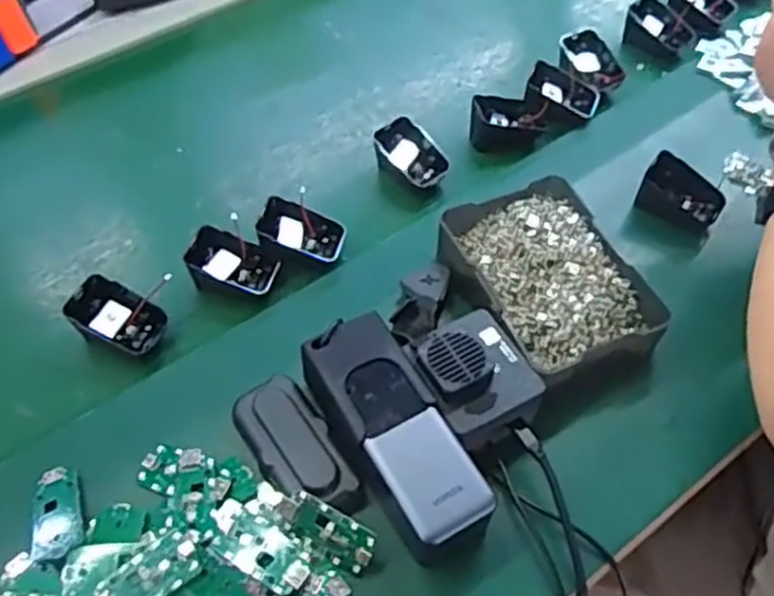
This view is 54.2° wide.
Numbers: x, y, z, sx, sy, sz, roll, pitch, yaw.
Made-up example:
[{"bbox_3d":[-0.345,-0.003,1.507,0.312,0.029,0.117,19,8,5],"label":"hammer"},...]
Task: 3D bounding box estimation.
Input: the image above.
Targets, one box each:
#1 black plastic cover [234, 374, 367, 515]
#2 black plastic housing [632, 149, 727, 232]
[{"bbox_3d":[-0.061,0.102,0.507,0.050,0.026,0.101,-26,55,-17],"label":"black plastic cover"},{"bbox_3d":[0.249,-0.089,0.636,0.066,0.041,0.030,23,56,19],"label":"black plastic housing"}]

